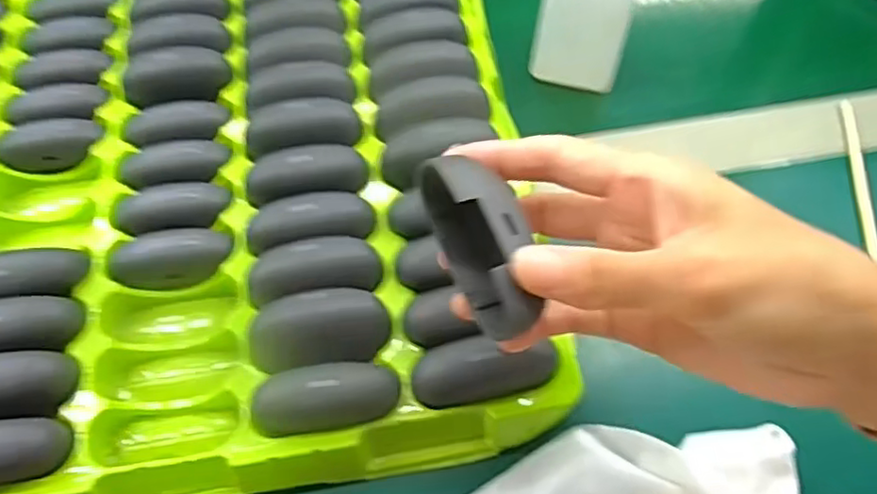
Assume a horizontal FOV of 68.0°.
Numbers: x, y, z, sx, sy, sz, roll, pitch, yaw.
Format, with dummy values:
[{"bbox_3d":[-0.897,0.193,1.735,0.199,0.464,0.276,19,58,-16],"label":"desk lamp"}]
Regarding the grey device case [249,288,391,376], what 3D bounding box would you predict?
[{"bbox_3d":[-0.058,0.038,0.310,0.066,0.023,0.032,-7,61,-1],"label":"grey device case"}]

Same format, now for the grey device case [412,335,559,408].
[{"bbox_3d":[0.022,0.054,0.298,0.066,0.022,0.024,-9,61,-2],"label":"grey device case"}]

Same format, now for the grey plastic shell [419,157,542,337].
[{"bbox_3d":[0.016,-0.001,0.230,0.031,0.025,0.065,-20,89,-8],"label":"grey plastic shell"}]

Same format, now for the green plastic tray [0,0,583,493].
[{"bbox_3d":[-0.168,-0.135,0.423,0.396,0.045,0.571,-9,61,-2],"label":"green plastic tray"}]

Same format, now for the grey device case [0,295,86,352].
[{"bbox_3d":[-0.209,0.035,0.314,0.064,0.024,0.032,-6,61,-1],"label":"grey device case"}]

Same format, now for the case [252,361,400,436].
[{"bbox_3d":[-0.052,0.067,0.292,0.066,0.024,0.026,-10,61,-3],"label":"case"}]

